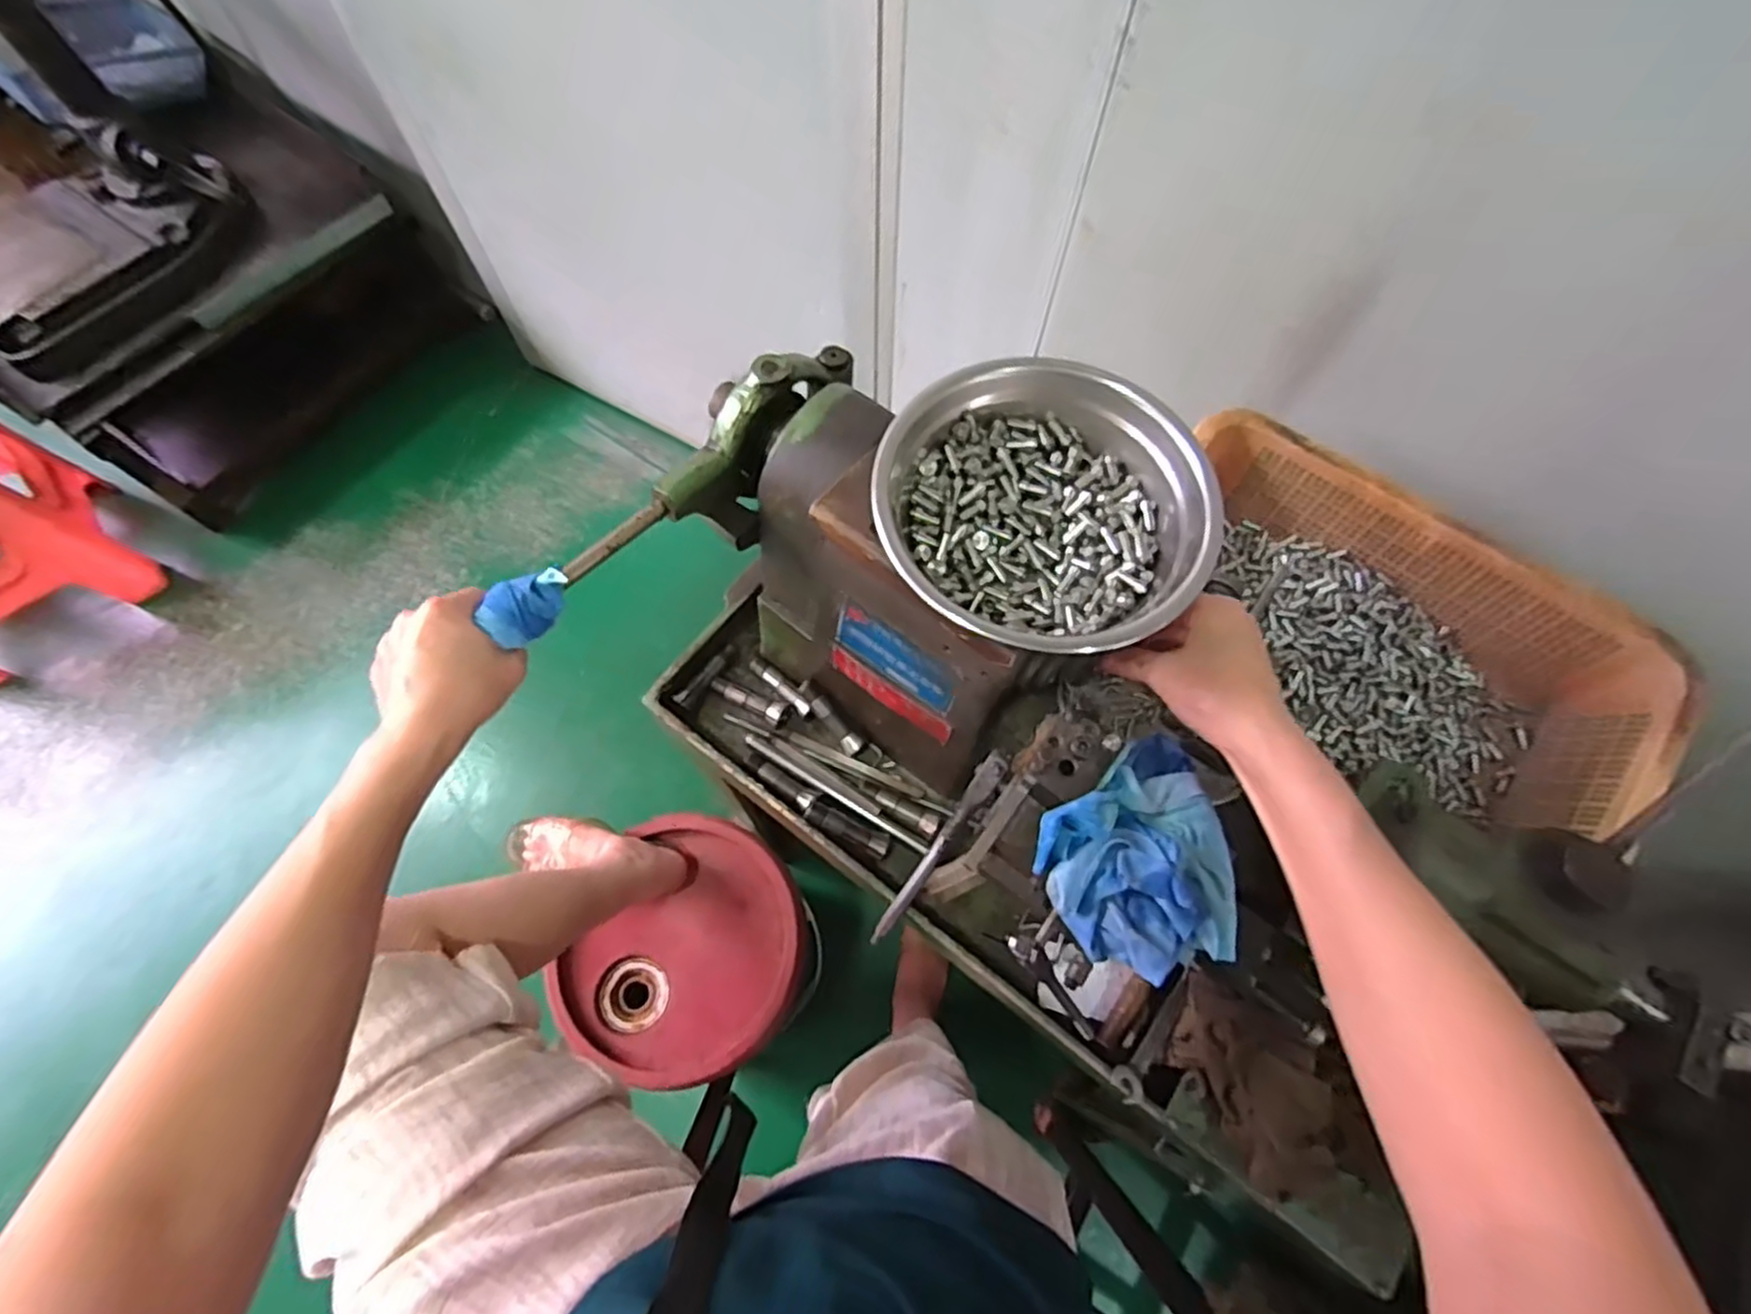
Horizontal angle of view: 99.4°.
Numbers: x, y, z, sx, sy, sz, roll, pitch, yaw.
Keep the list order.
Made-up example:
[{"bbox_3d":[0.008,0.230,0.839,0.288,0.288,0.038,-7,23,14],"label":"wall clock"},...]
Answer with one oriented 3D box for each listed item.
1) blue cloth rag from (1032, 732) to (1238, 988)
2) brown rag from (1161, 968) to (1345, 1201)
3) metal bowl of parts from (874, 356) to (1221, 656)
[{"bbox_3d":[0.156,0.115,0.411,0.116,0.037,0.110,-35,72,-15],"label":"blue cloth rag"},{"bbox_3d":[0.264,0.298,0.519,0.072,0.073,0.133,-27,70,-12],"label":"brown rag"},{"bbox_3d":[0.088,-0.083,0.399,0.165,0.055,0.155,16,67,6],"label":"metal bowl of parts"}]

